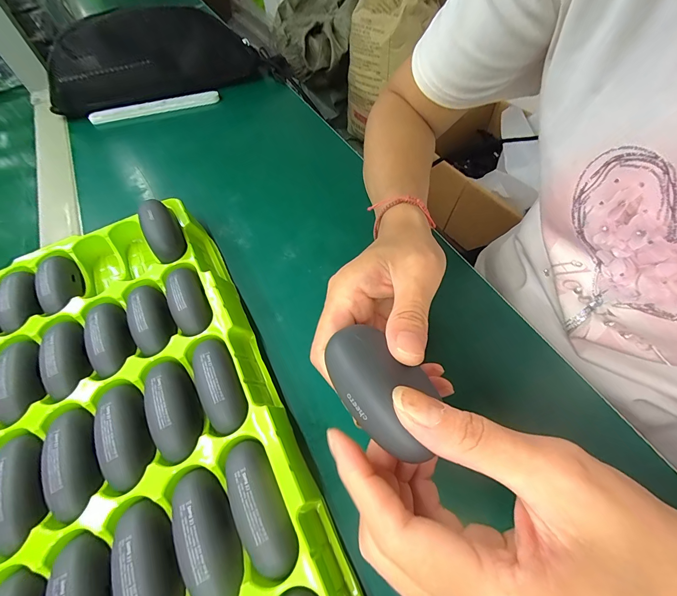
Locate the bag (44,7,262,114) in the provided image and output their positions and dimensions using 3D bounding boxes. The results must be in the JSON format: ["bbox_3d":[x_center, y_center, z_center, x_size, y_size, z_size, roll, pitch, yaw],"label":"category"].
[{"bbox_3d":[-0.267,-0.336,0.468,0.290,0.101,0.064,-20,59,-8],"label":"bag"}]

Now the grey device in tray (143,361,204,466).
[{"bbox_3d":[-0.104,0.067,0.205,0.024,0.024,0.065,-24,59,-10],"label":"grey device in tray"}]

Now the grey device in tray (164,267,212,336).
[{"bbox_3d":[-0.116,-0.001,0.251,0.027,0.022,0.059,-25,59,-11],"label":"grey device in tray"}]

